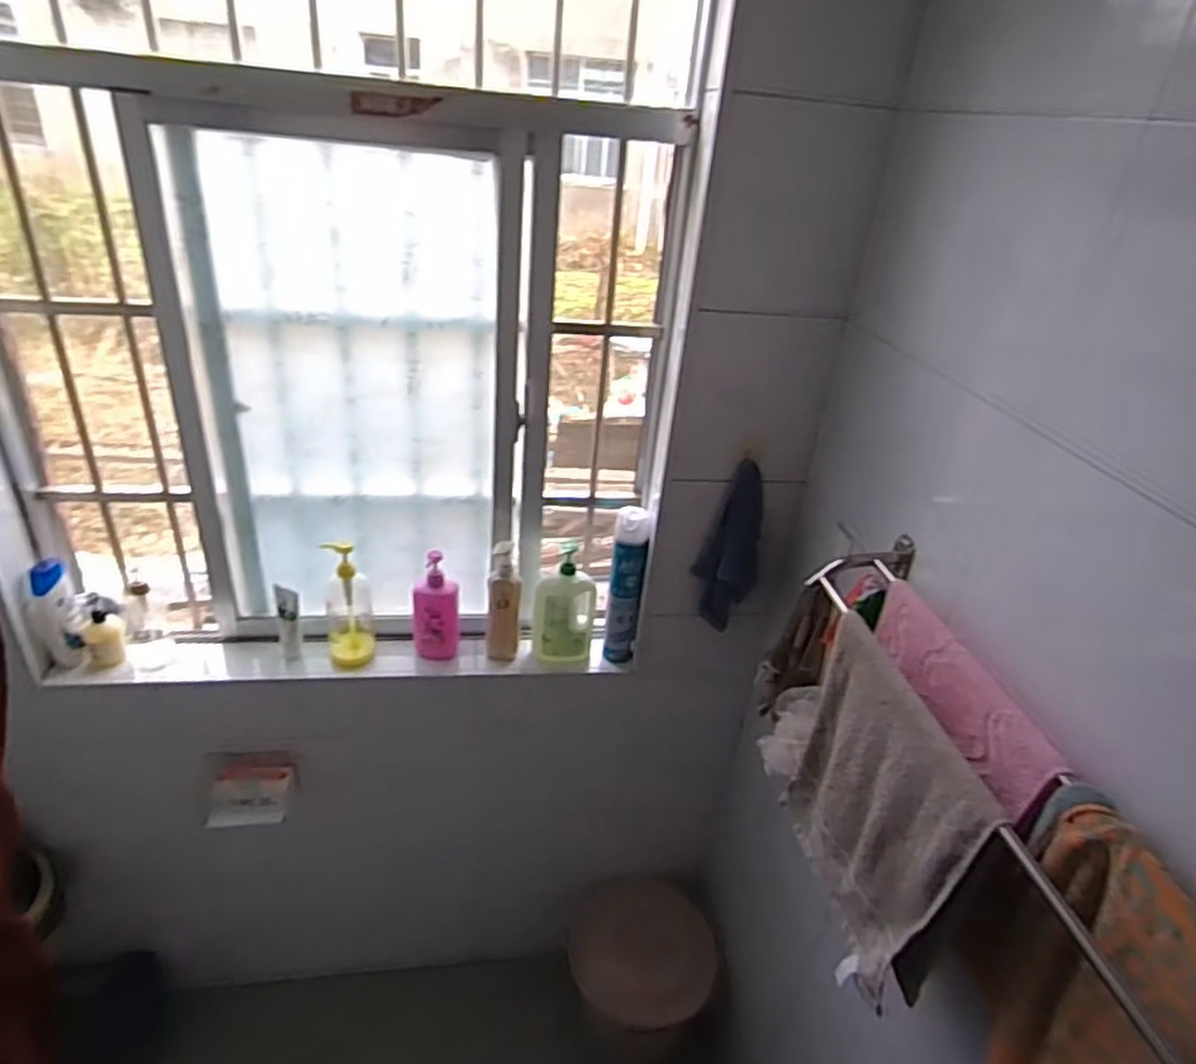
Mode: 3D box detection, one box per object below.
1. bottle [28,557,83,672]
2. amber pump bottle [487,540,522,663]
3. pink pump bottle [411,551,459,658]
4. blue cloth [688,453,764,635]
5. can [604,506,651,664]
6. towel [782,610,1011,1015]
[{"bbox_3d":[-1.010,0.157,1.384,0.078,0.198,0.057,-17,37,-34],"label":"bottle"},{"bbox_3d":[-0.190,0.144,1.502,0.067,0.243,0.059,3,30,-5],"label":"amber pump bottle"},{"bbox_3d":[-0.325,0.152,1.490,0.091,0.232,0.050,-1,31,-11],"label":"pink pump bottle"},{"bbox_3d":[0.247,0.032,1.396,0.115,0.316,0.053,10,30,7],"label":"blue cloth"},{"bbox_3d":[0.055,0.111,1.503,0.066,0.340,0.078,5,30,0],"label":"can"},{"bbox_3d":[0.331,0.338,0.908,0.032,0.360,0.328,1,30,-7],"label":"towel"}]

